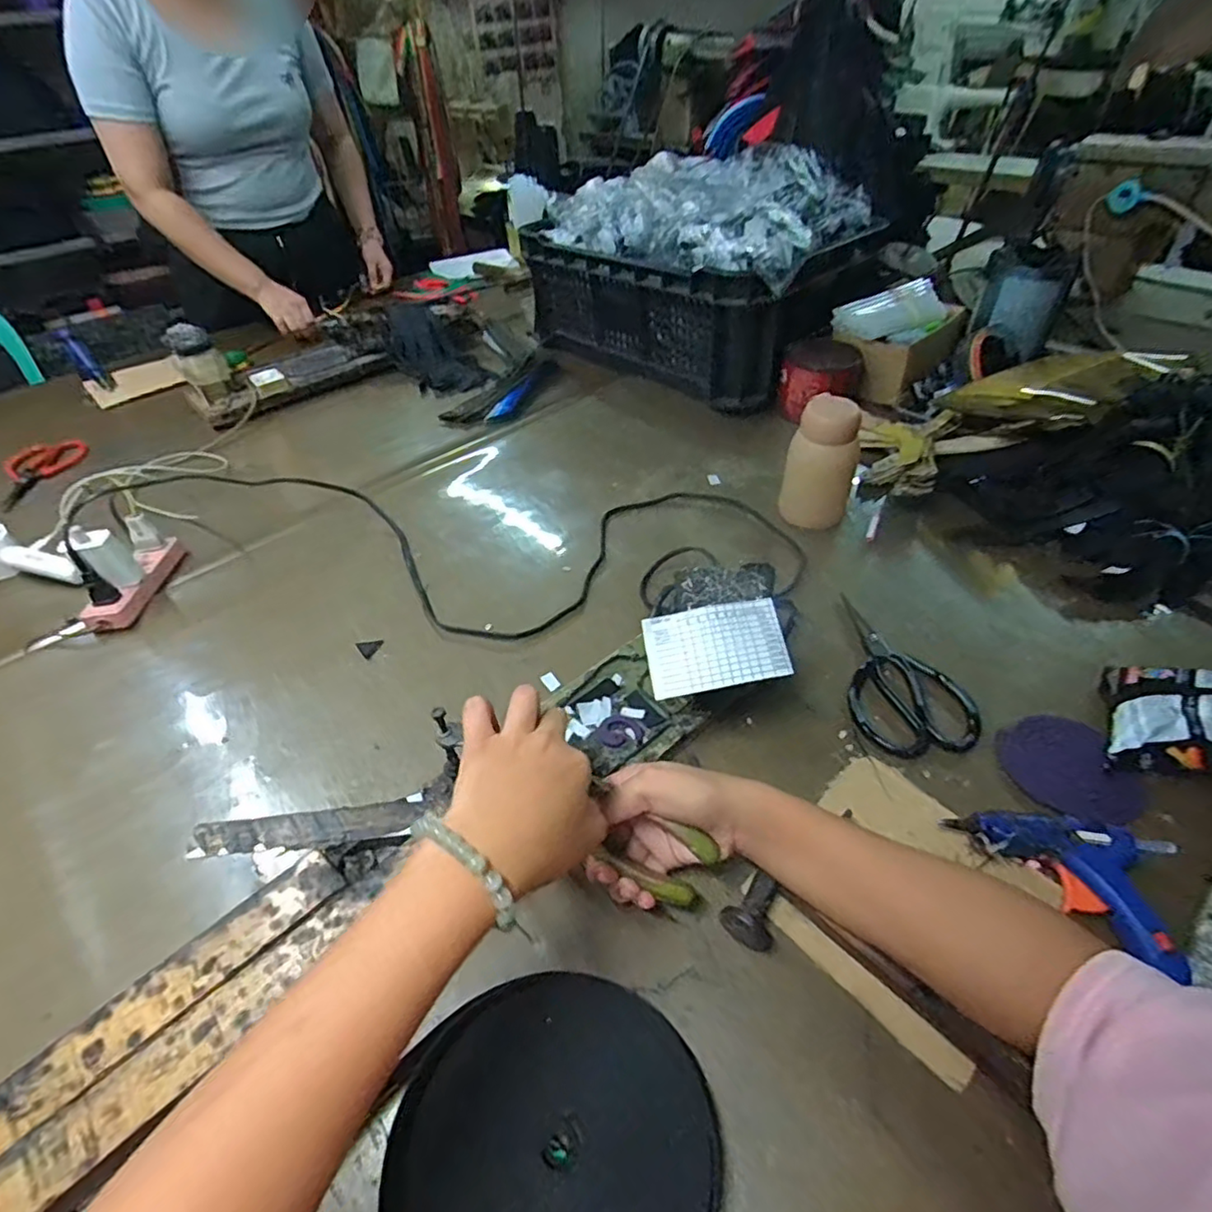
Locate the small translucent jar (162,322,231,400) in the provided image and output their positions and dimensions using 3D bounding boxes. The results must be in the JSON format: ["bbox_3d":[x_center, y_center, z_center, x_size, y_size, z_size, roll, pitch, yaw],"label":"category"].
[{"bbox_3d":[-0.644,-0.387,0.972,0.065,0.103,0.065,-35,53,-28],"label":"small translucent jar"}]

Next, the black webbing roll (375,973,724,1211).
[{"bbox_3d":[-0.026,0.287,0.320,0.165,0.035,0.153,-2,45,2],"label":"black webbing roll"}]

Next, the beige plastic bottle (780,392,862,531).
[{"bbox_3d":[0.237,-0.156,0.678,0.070,0.130,0.060,3,45,6],"label":"beige plastic bottle"}]

